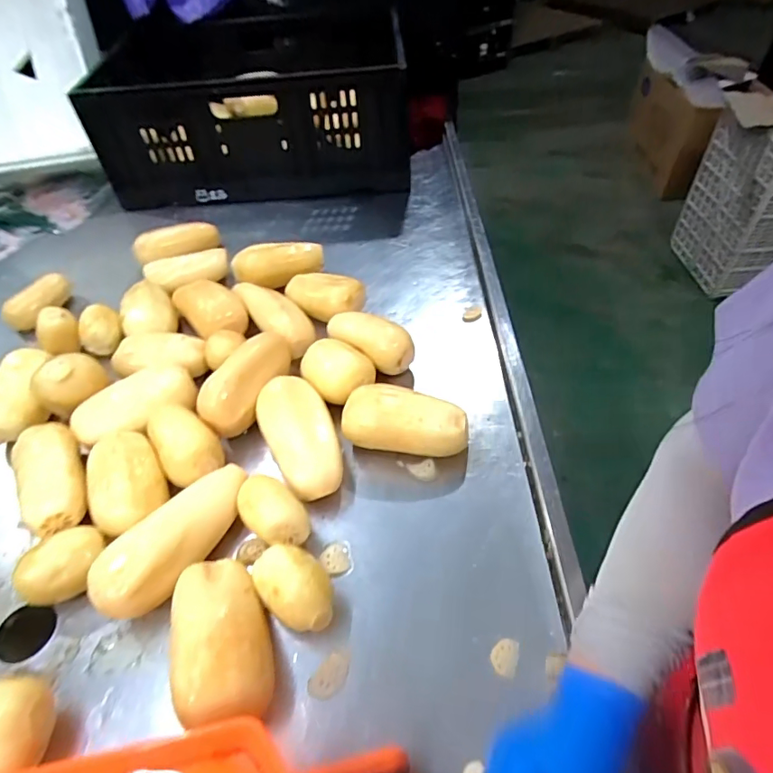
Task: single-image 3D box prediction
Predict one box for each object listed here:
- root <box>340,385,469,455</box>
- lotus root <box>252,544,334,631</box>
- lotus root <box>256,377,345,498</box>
[{"bbox_3d":[0.024,0.046,0.605,0.140,0.062,0.066,6,49,9],"label":"root"},{"bbox_3d":[-0.087,0.195,0.487,0.087,0.055,0.061,35,59,29],"label":"lotus root"},{"bbox_3d":[-0.103,0.059,0.606,0.081,0.064,0.167,-19,50,-12],"label":"lotus root"}]

